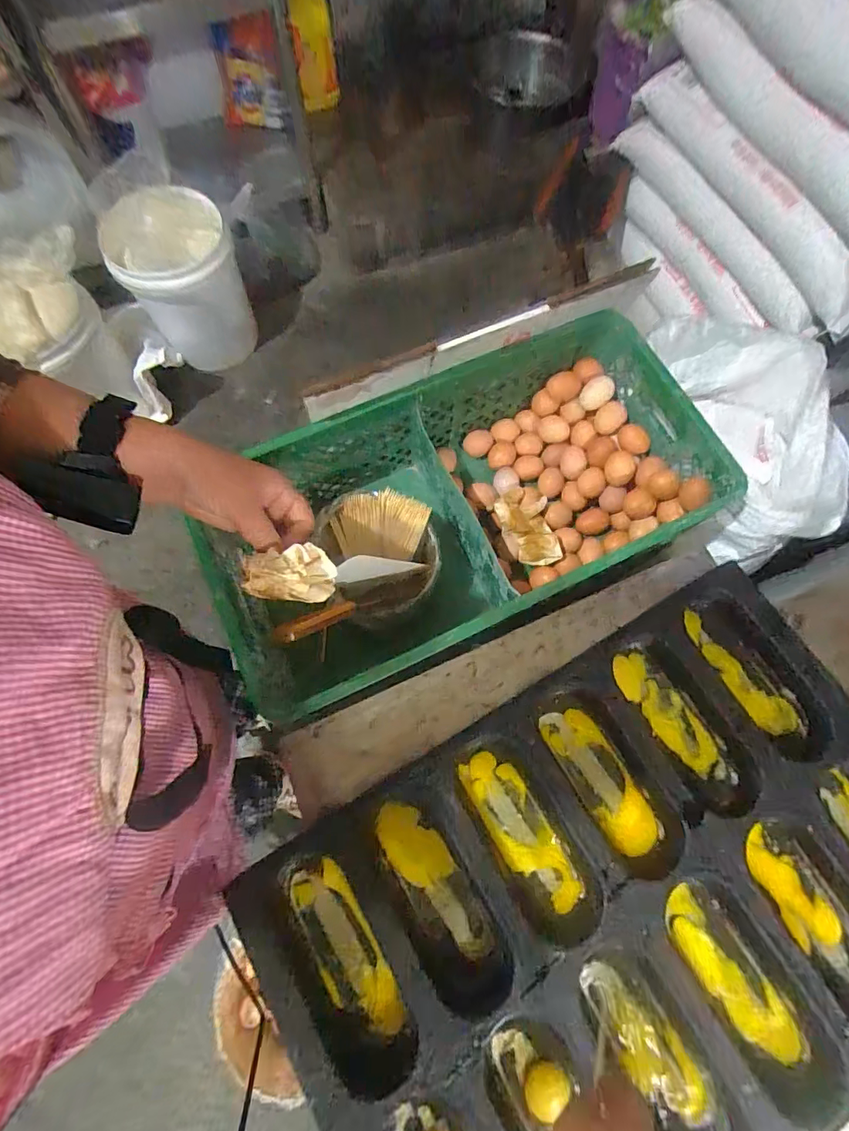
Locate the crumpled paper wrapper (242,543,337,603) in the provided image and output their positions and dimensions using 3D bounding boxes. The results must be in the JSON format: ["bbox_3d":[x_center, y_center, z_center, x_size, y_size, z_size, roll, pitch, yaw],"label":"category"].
[{"bbox_3d":[-0.106,0.006,0.374,0.067,0.041,0.037,3,72,0],"label":"crumpled paper wrapper"}]

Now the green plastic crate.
[{"bbox_3d":[0.055,-0.073,0.671,0.651,0.177,0.324,-26,74,-9],"label":"green plastic crate"}]

